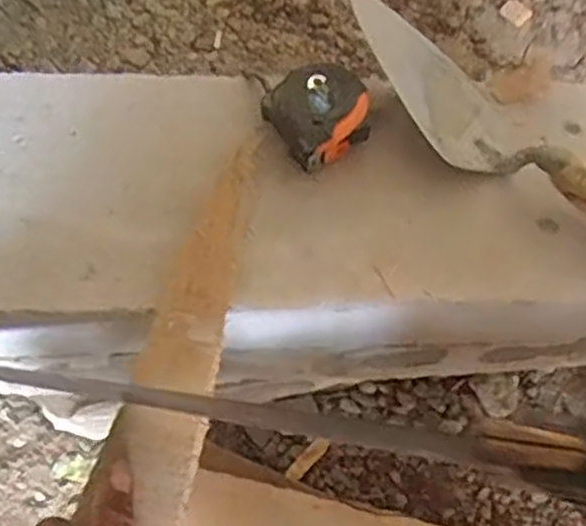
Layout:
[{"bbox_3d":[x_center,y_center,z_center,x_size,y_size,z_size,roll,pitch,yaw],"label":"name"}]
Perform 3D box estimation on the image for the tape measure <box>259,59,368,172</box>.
[{"bbox_3d":[0.019,-0.110,0.548,0.064,0.033,0.073,-29,70,-19],"label":"tape measure"}]

